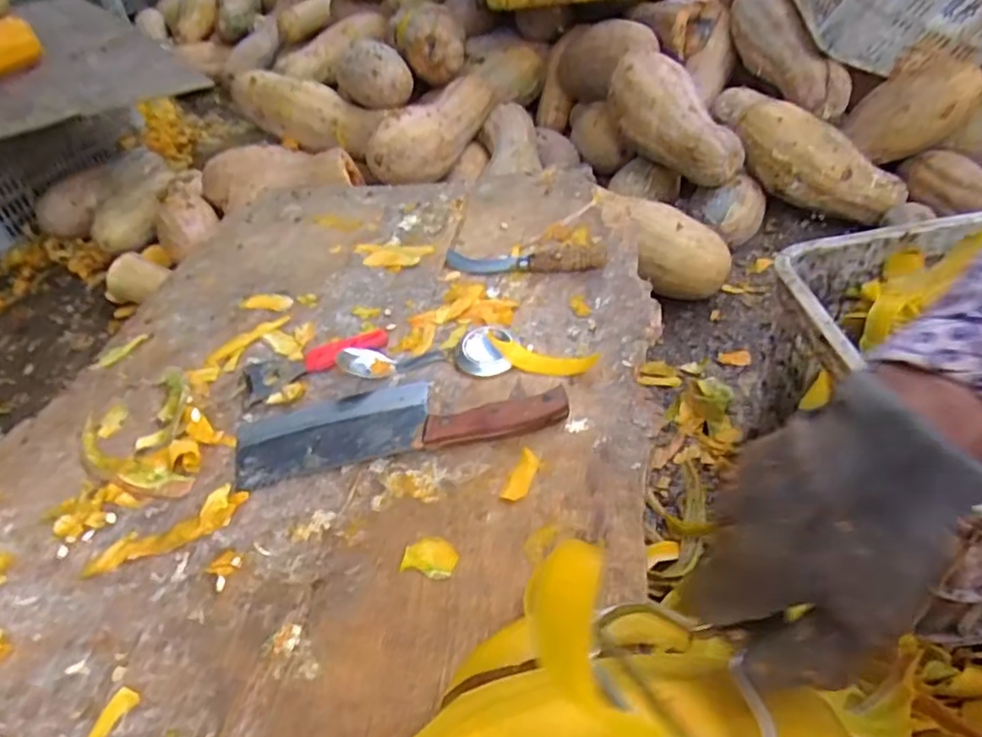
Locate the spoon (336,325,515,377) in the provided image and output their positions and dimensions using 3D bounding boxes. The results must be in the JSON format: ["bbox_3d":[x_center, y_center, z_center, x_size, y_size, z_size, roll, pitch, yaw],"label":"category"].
[{"bbox_3d":[-0.063,-0.019,0.642,0.162,0.025,0.054,-1,46,6],"label":"spoon"}]

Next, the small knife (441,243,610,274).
[{"bbox_3d":[0.035,-0.126,0.729,0.180,0.034,0.042,3,47,9],"label":"small knife"}]

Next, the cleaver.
[{"bbox_3d":[-0.085,0.038,0.585,0.289,0.030,0.088,-9,46,-2],"label":"cleaver"}]

